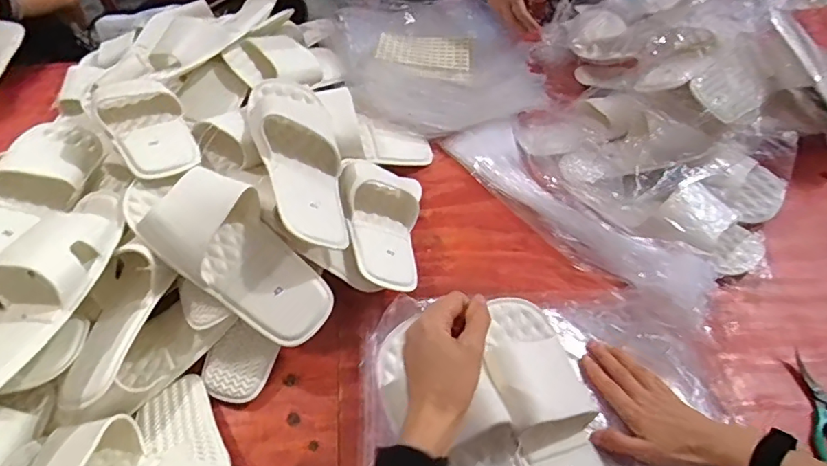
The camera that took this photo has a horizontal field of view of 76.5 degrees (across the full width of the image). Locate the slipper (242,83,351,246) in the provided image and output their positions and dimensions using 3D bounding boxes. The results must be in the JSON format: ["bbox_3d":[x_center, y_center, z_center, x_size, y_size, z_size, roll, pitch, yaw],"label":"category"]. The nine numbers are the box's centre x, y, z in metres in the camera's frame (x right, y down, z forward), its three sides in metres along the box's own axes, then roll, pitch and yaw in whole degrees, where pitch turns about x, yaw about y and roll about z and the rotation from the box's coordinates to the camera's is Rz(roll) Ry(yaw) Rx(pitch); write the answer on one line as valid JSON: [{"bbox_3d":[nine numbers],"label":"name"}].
[{"bbox_3d":[-0.141,-0.084,0.654,0.121,0.073,0.267,11,45,-41],"label":"slipper"}]

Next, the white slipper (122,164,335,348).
[{"bbox_3d":[-0.199,0.012,0.584,0.263,0.062,0.111,41,60,0],"label":"white slipper"}]

